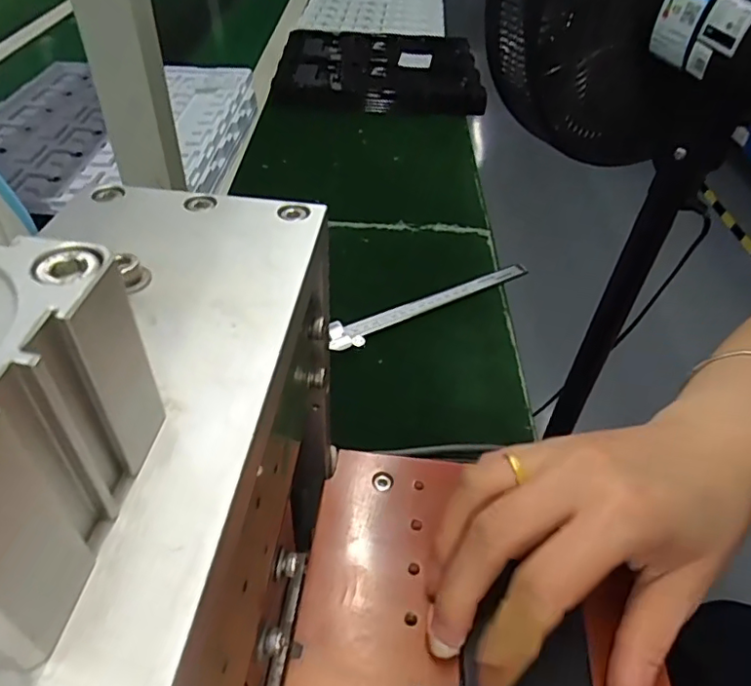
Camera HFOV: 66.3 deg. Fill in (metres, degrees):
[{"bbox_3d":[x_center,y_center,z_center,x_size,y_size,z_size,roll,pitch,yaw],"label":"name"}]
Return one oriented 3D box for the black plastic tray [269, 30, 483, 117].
[{"bbox_3d":[0.005,-0.442,0.926,0.307,0.043,0.321,2,44,-1],"label":"black plastic tray"}]

